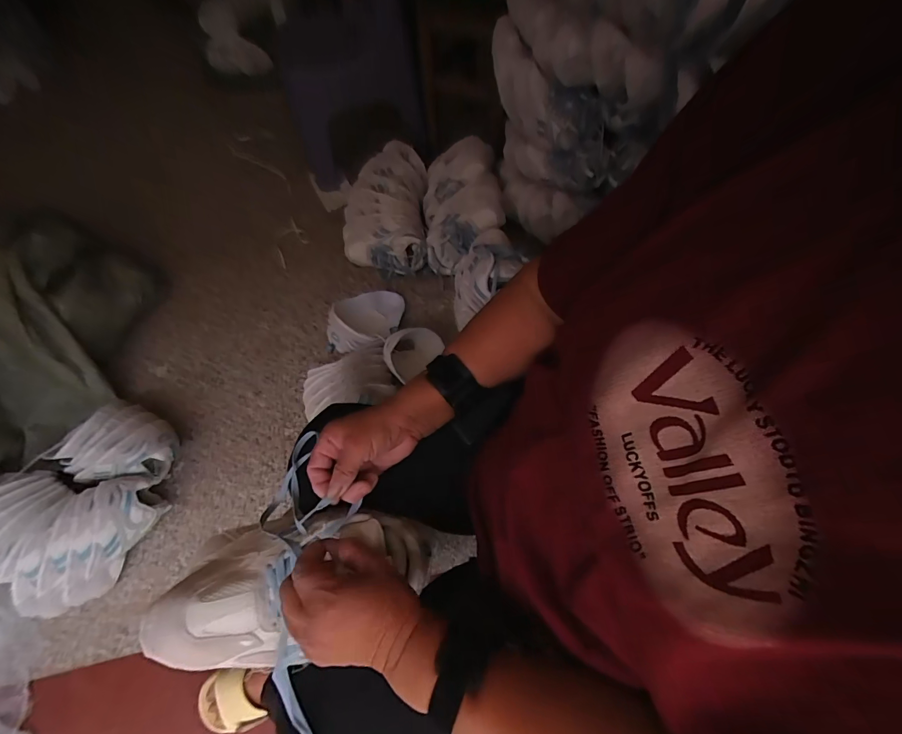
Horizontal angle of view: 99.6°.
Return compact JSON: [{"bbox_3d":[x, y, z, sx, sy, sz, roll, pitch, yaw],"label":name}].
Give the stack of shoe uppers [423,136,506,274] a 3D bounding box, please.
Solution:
[{"bbox_3d":[0.027,-0.440,1.045,0.207,0.168,0.334,-7,64,1],"label":"stack of shoe uppers"}]

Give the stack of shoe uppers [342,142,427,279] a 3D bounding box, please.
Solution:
[{"bbox_3d":[-0.189,-0.462,1.106,0.239,0.130,0.406,-3,64,3],"label":"stack of shoe uppers"}]

